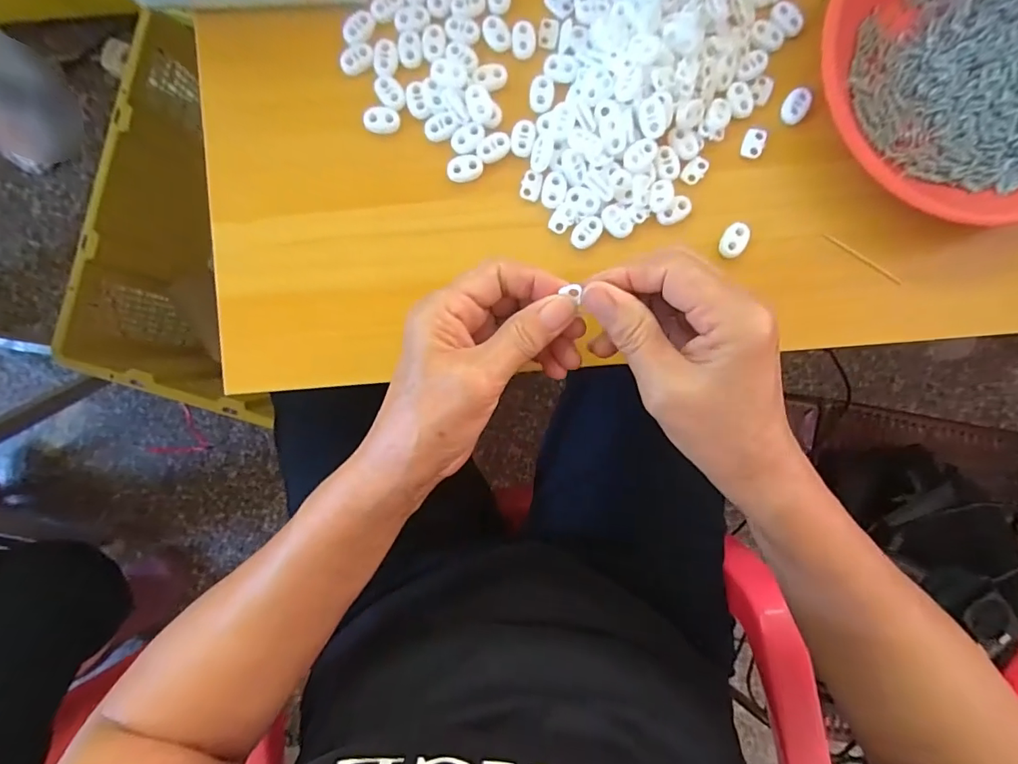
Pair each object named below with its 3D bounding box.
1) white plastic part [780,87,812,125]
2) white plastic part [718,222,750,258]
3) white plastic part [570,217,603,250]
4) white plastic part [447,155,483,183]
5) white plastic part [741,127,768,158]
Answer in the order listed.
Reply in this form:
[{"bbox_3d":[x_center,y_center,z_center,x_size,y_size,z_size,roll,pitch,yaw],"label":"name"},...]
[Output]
[{"bbox_3d":[0.183,-0.175,0.302,0.014,0.004,0.024,31,89,0],"label":"white plastic part"},{"bbox_3d":[0.145,-0.091,0.304,0.016,0.005,0.022,28,89,0],"label":"white plastic part"},{"bbox_3d":[0.050,-0.096,0.302,0.022,0.004,0.015,-44,90,-1],"label":"white plastic part"},{"bbox_3d":[-0.028,-0.137,0.303,0.022,0.004,0.016,-17,90,-1],"label":"white plastic part"},{"bbox_3d":[0.158,-0.154,0.305,0.012,0.004,0.019,19,89,0],"label":"white plastic part"}]

